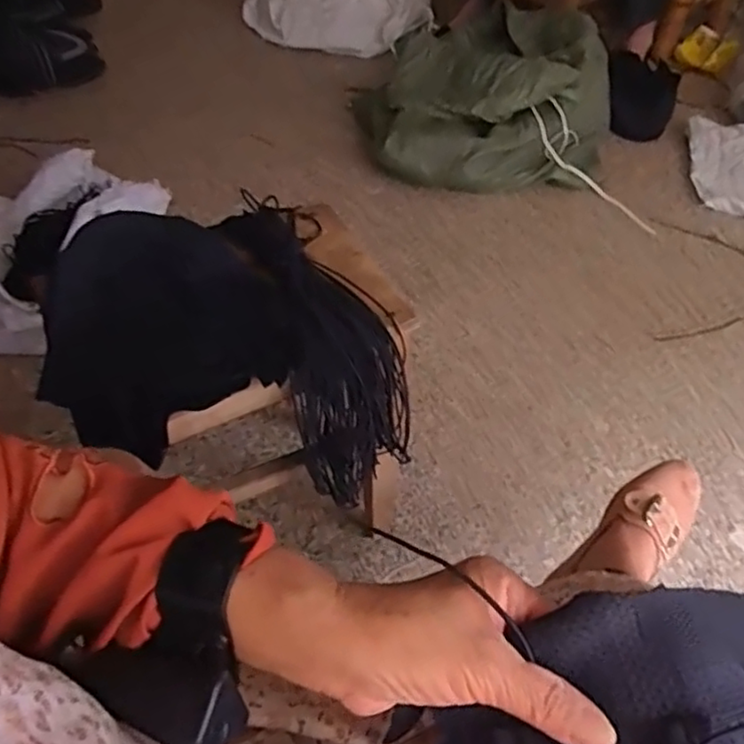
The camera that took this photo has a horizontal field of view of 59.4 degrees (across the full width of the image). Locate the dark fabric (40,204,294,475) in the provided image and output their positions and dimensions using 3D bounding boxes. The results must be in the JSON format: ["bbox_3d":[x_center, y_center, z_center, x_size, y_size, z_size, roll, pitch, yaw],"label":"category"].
[{"bbox_3d":[-0.201,-0.052,0.609,0.203,0.044,0.243,-24,55,-20],"label":"dark fabric"}]

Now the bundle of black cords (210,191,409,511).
[{"bbox_3d":[-0.061,-0.031,0.702,0.111,0.195,0.257,-21,54,-18],"label":"bundle of black cords"}]

